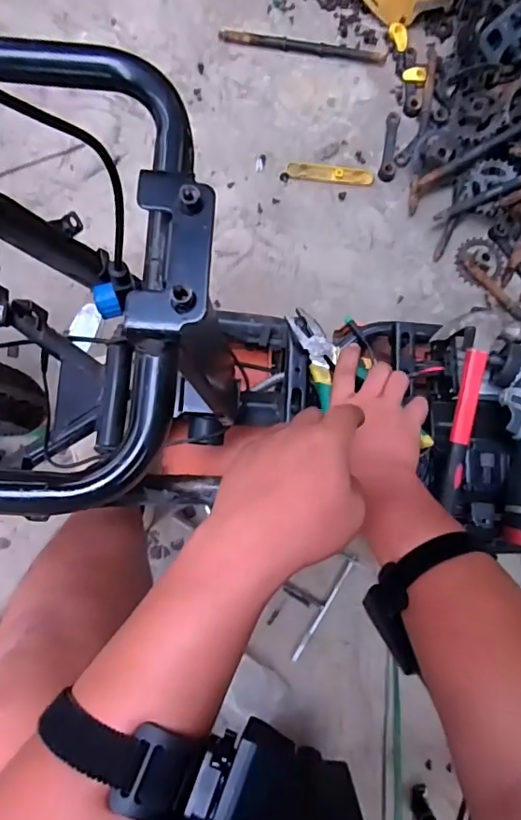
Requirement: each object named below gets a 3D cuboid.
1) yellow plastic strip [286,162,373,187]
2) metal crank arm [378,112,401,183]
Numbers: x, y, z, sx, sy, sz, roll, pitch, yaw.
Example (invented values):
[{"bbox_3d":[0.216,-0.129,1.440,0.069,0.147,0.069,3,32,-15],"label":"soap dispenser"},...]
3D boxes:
[{"bbox_3d":[0.123,-0.410,0.907,0.150,0.006,0.028,4,84,-3],"label":"yellow plastic strip"},{"bbox_3d":[0.231,-0.468,0.918,0.026,0.016,0.134,11,83,-3],"label":"metal crank arm"}]

